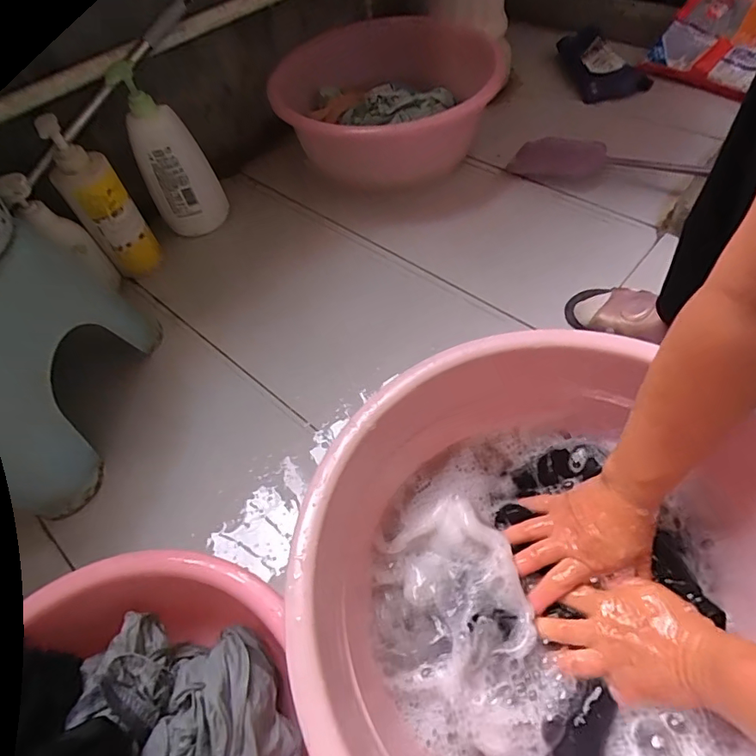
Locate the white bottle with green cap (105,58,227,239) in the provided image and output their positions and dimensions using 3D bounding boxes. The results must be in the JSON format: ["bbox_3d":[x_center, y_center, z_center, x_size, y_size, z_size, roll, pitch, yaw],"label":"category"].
[{"bbox_3d":[-0.334,-0.352,0.783,0.075,0.270,0.098,13,58,27],"label":"white bottle with green cap"}]

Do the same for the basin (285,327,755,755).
[{"bbox_3d":[0.138,0.176,0.398,0.390,0.153,0.396,-2,56,3],"label":"basin"}]

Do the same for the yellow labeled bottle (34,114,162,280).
[{"bbox_3d":[-0.410,-0.262,0.726,0.057,0.233,0.081,36,66,25],"label":"yellow labeled bottle"}]

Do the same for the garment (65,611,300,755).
[{"bbox_3d":[-0.155,0.270,0.409,0.206,0.075,0.118,28,63,21],"label":"garment"}]

